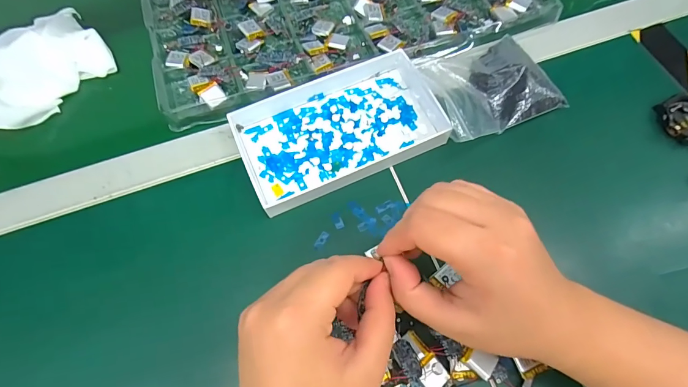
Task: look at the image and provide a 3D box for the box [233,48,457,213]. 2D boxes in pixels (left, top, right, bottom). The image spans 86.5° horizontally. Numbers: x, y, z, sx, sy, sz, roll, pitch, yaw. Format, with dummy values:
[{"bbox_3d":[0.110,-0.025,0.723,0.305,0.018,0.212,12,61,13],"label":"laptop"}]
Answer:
[{"bbox_3d":[-0.003,-0.065,0.329,0.181,0.030,0.112,-21,67,-7],"label":"box"}]

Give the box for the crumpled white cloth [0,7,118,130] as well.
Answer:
[{"bbox_3d":[-0.325,-0.124,0.367,0.092,0.045,0.159,40,73,17],"label":"crumpled white cloth"}]

